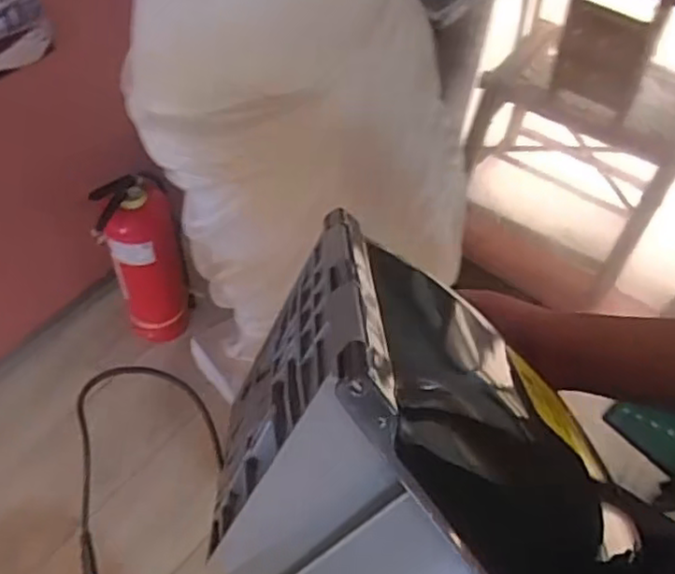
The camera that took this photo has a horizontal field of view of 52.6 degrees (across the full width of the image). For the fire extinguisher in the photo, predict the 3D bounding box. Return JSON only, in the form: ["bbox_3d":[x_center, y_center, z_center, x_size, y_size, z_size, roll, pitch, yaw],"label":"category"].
[{"bbox_3d":[-0.398,-0.048,1.427,0.128,0.435,0.101,7,53,3],"label":"fire extinguisher"}]

